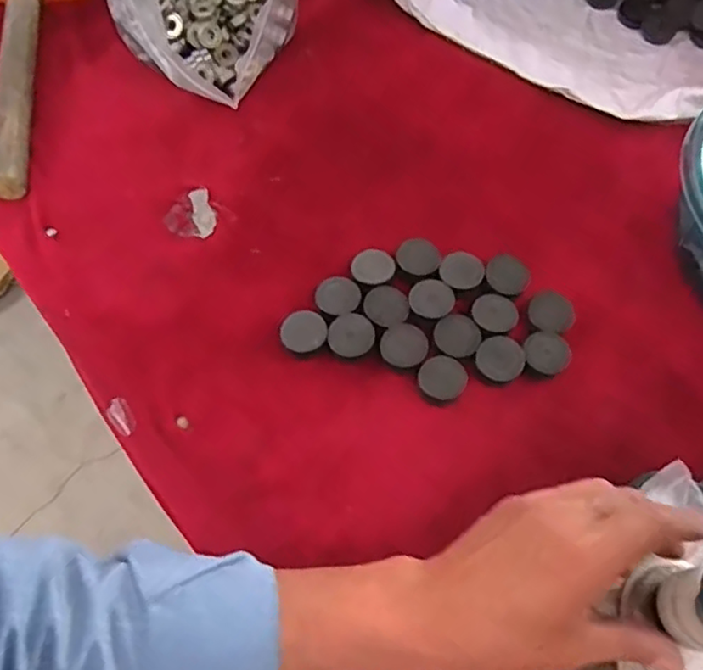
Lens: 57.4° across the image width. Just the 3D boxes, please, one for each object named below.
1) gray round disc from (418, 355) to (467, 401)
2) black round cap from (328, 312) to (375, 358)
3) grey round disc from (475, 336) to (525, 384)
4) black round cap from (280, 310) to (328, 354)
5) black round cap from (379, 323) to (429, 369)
[{"bbox_3d":[0.063,0.030,0.448,0.031,0.004,0.031,-39,84,-3],"label":"gray round disc"},{"bbox_3d":[0.000,0.001,0.458,0.032,0.007,0.032,0,64,-1],"label":"black round cap"},{"bbox_3d":[0.104,0.017,0.448,0.032,0.006,0.034,0,64,-1],"label":"grey round disc"},{"bbox_3d":[-0.034,-0.002,0.461,0.032,0.014,0.033,0,64,-1],"label":"black round cap"},{"bbox_3d":[0.037,0.008,0.454,0.032,0.006,0.032,0,64,-1],"label":"black round cap"}]

